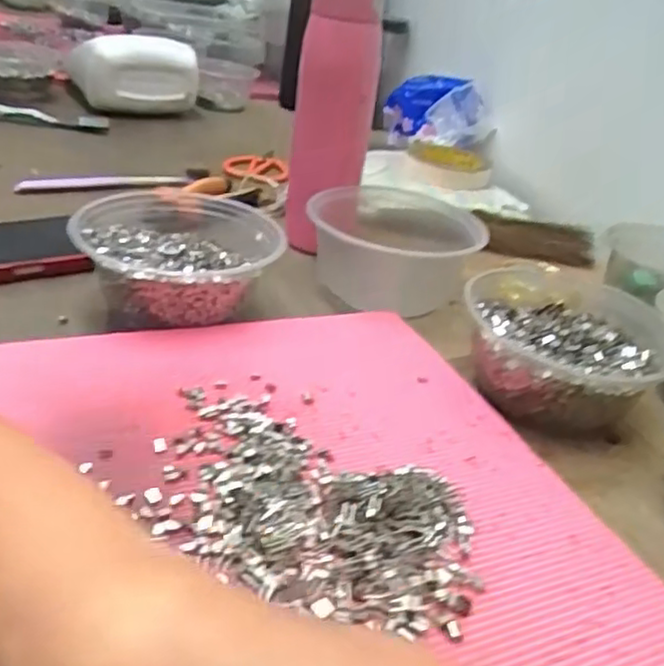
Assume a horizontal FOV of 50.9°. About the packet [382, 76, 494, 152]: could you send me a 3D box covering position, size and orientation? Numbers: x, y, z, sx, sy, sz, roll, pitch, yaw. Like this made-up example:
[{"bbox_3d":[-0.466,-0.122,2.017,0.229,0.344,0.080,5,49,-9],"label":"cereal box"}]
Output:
[{"bbox_3d":[0.138,-0.293,0.910,0.139,0.079,0.090,11,30,4],"label":"packet"}]

